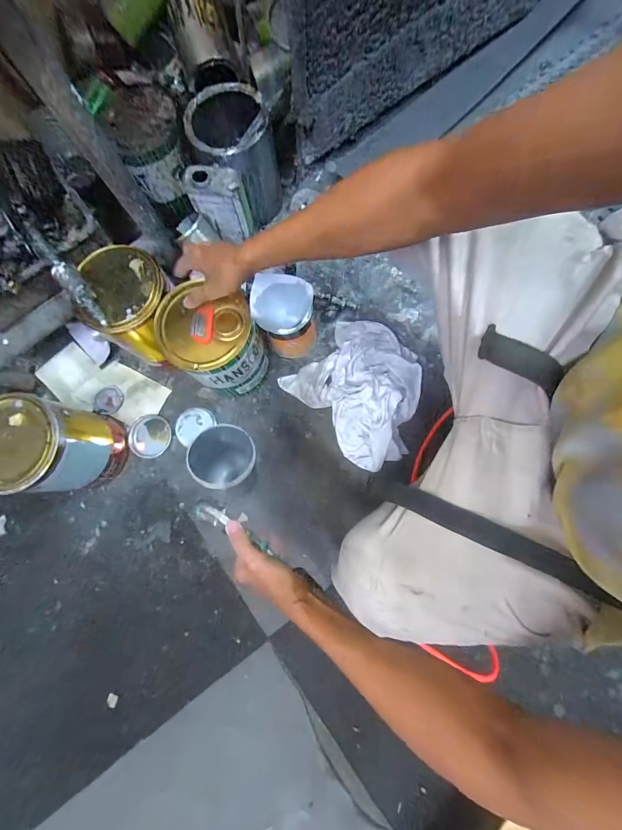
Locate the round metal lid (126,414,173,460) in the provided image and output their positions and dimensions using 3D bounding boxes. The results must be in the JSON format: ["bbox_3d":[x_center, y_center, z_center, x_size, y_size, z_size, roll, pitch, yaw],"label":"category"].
[{"bbox_3d":[-0.359,0.046,0.738,0.091,0.004,0.094,9,80,5],"label":"round metal lid"}]

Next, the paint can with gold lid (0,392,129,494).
[{"bbox_3d":[-0.484,0.064,0.633,0.149,0.210,0.154,0,78,1],"label":"paint can with gold lid"}]

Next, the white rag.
[{"bbox_3d":[0.116,-0.062,0.691,0.248,0.091,0.281,-44,80,-5],"label":"white rag"}]

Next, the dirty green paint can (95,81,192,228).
[{"bbox_3d":[-0.333,-0.556,0.728,0.144,0.178,0.171,-21,79,0],"label":"dirty green paint can"}]

